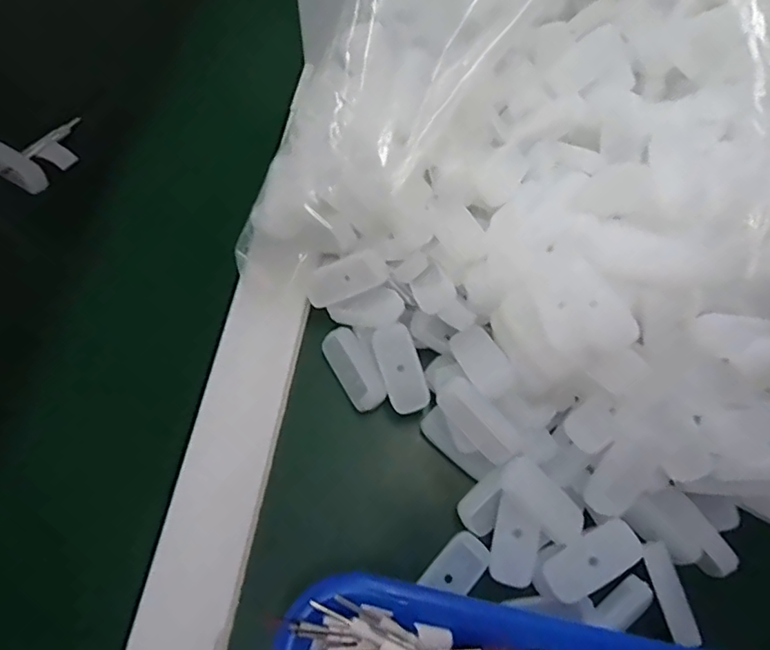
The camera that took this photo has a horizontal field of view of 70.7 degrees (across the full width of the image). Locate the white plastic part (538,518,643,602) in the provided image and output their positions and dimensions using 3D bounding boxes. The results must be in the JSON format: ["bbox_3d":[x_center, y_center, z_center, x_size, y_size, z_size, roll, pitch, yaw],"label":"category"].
[{"bbox_3d":[0.091,0.102,0.235,0.043,0.005,0.020,-28,70,-12],"label":"white plastic part"}]

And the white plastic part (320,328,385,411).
[{"bbox_3d":[-0.015,0.022,0.269,0.018,0.014,0.041,-30,70,-12],"label":"white plastic part"}]

